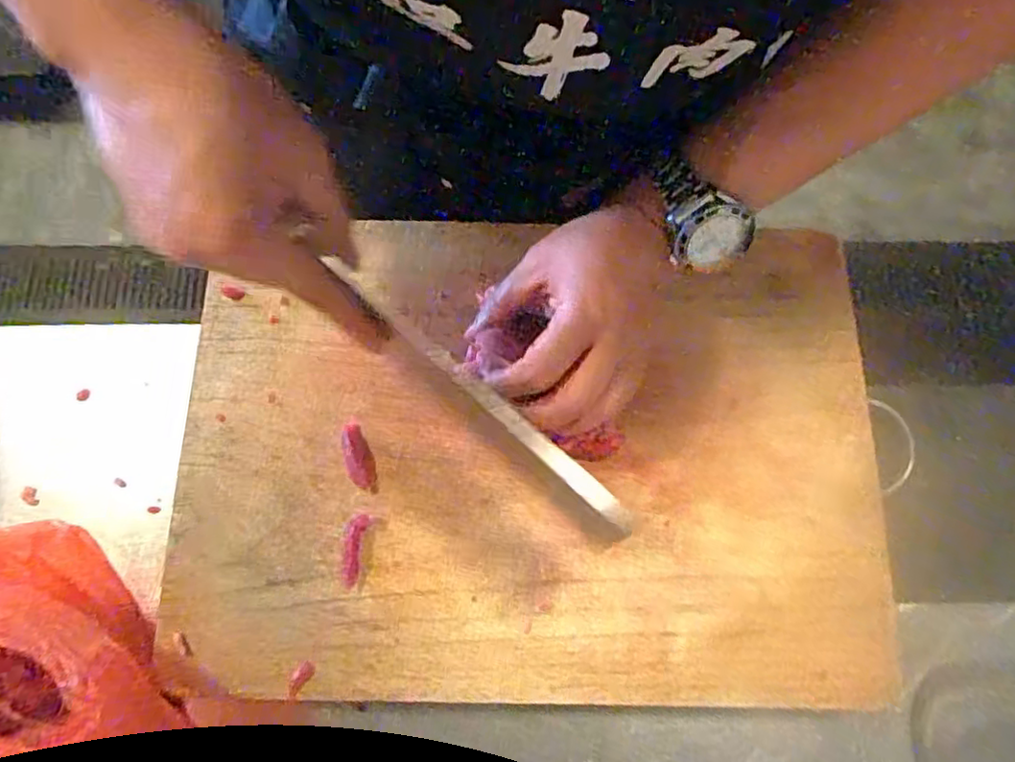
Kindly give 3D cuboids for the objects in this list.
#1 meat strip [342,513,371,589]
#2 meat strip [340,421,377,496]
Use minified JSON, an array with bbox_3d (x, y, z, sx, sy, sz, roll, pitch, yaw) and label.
[{"bbox_3d":[-0.086,0.094,0.358,0.012,0.004,0.039,9,77,3],"label":"meat strip"},{"bbox_3d":[-0.086,0.045,0.374,0.016,0.004,0.042,-16,77,-3],"label":"meat strip"}]

